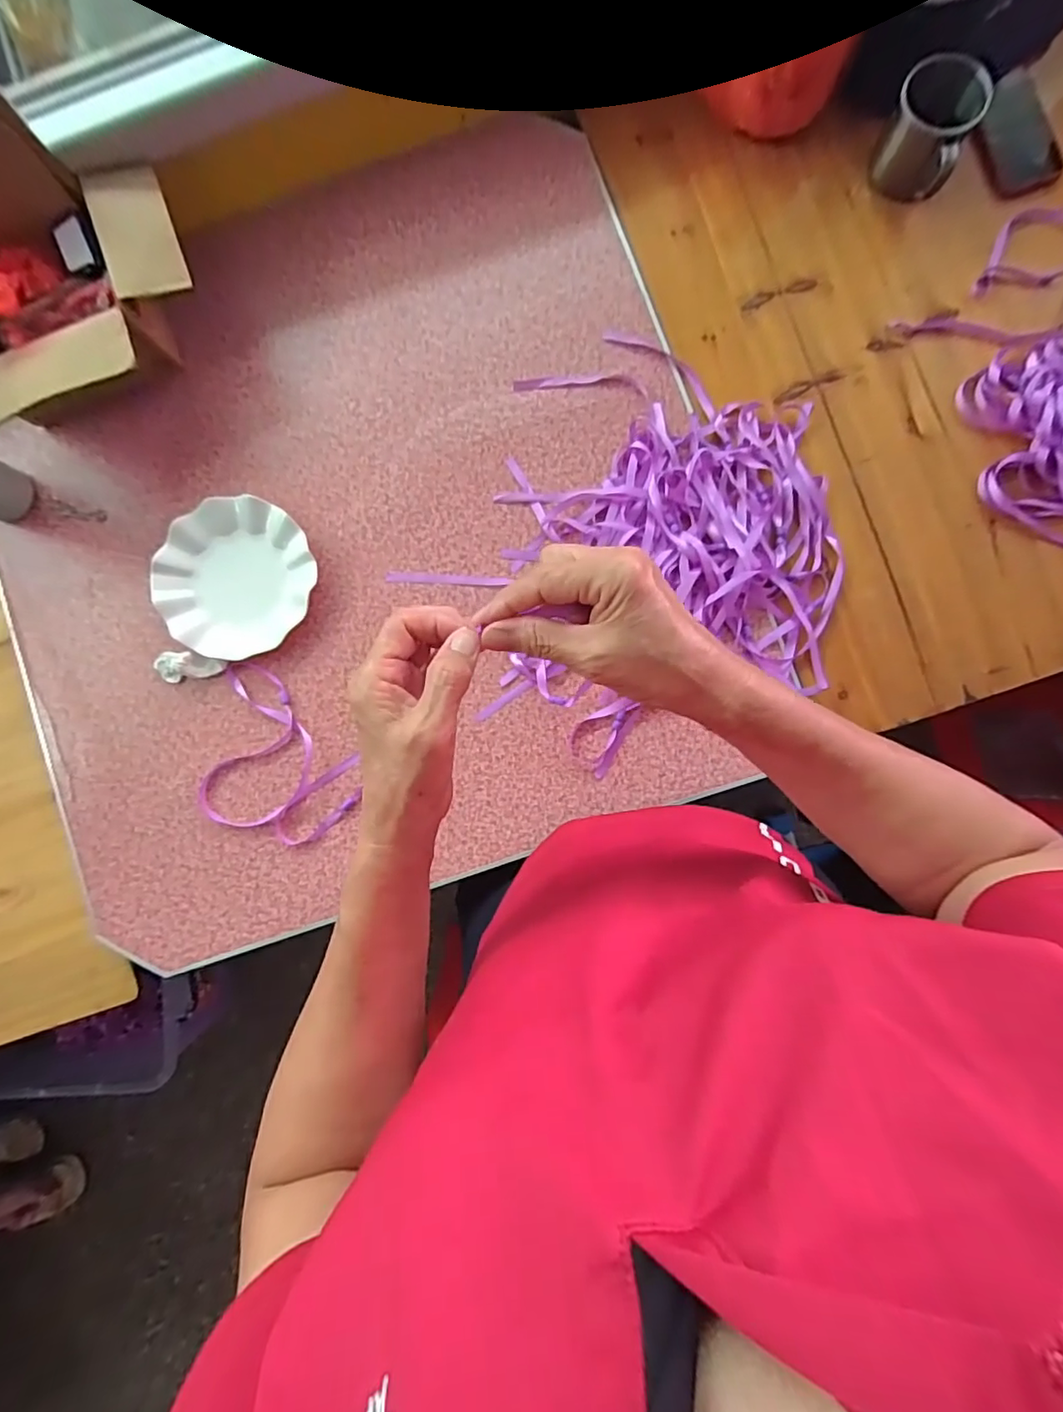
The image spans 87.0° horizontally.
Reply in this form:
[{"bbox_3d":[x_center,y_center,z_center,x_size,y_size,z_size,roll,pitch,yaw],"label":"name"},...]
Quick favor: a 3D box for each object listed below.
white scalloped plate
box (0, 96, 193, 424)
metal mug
[{"bbox_3d":[-0.343,-0.147,0.648,0.175,0.026,0.180,0,87,3],"label":"white scalloped plate"},{"bbox_3d":[-0.492,-0.422,0.588,0.268,0.185,0.219,-20,86,1],"label":"box"},{"bbox_3d":[0.423,-0.615,0.606,0.084,0.090,0.073,28,88,4],"label":"metal mug"}]

